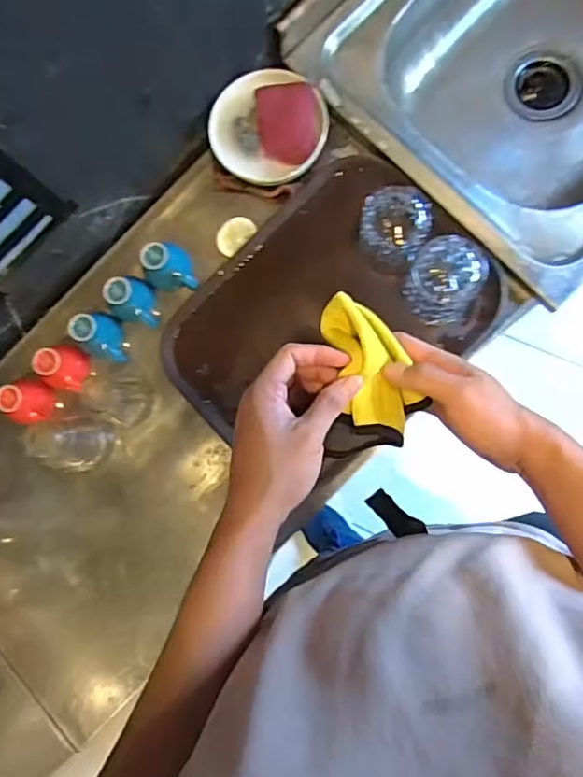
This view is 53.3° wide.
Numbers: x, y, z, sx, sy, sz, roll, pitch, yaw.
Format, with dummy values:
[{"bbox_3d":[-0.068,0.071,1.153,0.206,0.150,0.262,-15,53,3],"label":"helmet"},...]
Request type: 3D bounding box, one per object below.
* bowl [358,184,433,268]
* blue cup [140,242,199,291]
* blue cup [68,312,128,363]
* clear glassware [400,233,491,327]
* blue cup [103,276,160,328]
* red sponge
[{"bbox_3d":[0.124,-0.191,0.705,0.079,0.075,0.086,0,84,7],"label":"bowl"},{"bbox_3d":[-0.159,-0.159,0.759,0.068,0.060,0.063,-1,84,7],"label":"blue cup"},{"bbox_3d":[-0.246,-0.071,0.763,0.066,0.062,0.050,26,88,9],"label":"blue cup"},{"bbox_3d":[0.180,-0.125,0.705,0.083,0.112,0.083,17,86,8],"label":"clear glassware"},{"bbox_3d":[-0.211,-0.115,0.771,0.047,0.075,0.051,-1,84,7],"label":"blue cup"},{"bbox_3d":[-0.003,-0.337,0.738,0.078,0.007,0.097,-6,93,7],"label":"red sponge"}]

